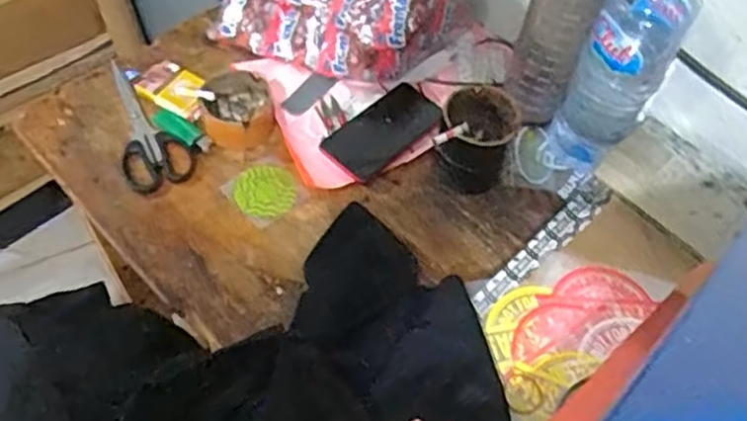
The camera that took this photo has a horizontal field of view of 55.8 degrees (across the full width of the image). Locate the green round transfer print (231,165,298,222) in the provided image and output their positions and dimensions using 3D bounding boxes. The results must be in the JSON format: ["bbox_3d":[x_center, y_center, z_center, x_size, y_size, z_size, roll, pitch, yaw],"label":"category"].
[{"bbox_3d":[-0.122,-0.020,0.795,0.067,0.007,0.066,2,58,-3],"label":"green round transfer print"}]

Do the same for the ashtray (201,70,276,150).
[{"bbox_3d":[-0.159,-0.117,0.828,0.081,0.032,0.089,-19,62,-15],"label":"ashtray"}]

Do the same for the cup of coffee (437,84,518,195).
[{"bbox_3d":[0.115,-0.081,0.800,0.077,0.103,0.083,2,58,-3],"label":"cup of coffee"}]

